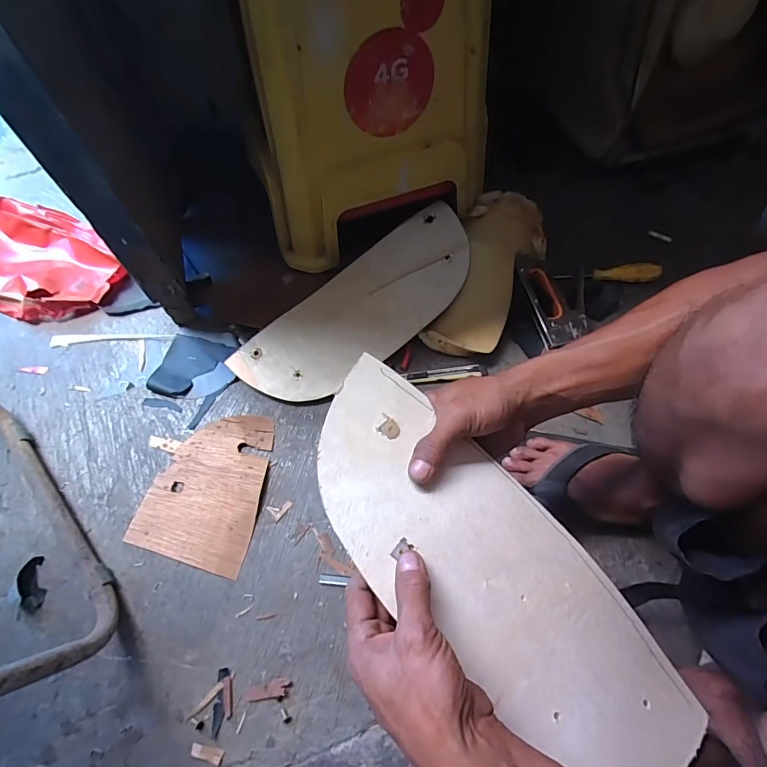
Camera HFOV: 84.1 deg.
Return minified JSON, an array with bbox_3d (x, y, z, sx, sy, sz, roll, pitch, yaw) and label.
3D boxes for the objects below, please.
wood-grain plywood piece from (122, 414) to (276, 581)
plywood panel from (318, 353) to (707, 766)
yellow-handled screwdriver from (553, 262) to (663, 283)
[{"bbox_3d":[-0.244,0.137,0.572,0.159,0.008,0.201,4,63,3],"label":"wood-grain plywood piece"},{"bbox_3d":[0.099,0.162,0.349,0.409,0.007,0.144,45,62,-1],"label":"plywood panel"},{"bbox_3d":[0.372,-0.183,0.702,0.158,0.023,0.028,2,62,2],"label":"yellow-handled screwdriver"}]

